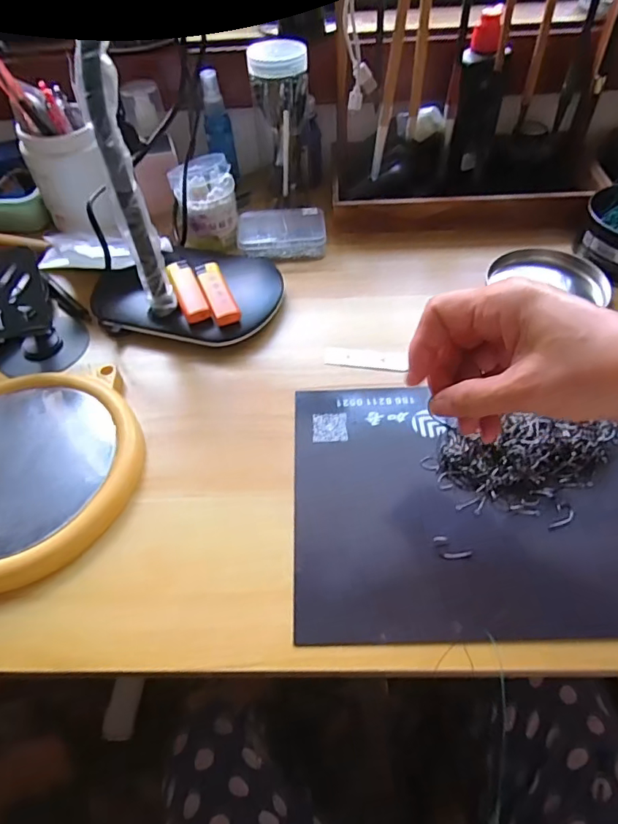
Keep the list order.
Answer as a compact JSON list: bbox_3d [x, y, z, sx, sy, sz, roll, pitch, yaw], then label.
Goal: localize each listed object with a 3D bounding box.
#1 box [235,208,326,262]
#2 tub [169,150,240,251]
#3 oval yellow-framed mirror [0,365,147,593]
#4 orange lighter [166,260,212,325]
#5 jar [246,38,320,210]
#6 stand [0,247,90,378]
[{"bbox_3d":[-0.029,-0.197,0.558,0.093,0.027,0.066,-4,52,-1],"label":"box"},{"bbox_3d":[-0.109,-0.220,0.539,0.063,0.075,0.053,-9,52,-5],"label":"tub"},{"bbox_3d":[-0.223,0.036,0.383,0.179,0.020,0.202,-24,55,-16],"label":"oval yellow-framed mirror"},{"bbox_3d":[-0.115,-0.115,0.480,0.023,0.013,0.078,-19,53,-12],"label":"orange lighter"},{"bbox_3d":[-0.024,-0.313,0.562,0.065,0.159,0.069,-1,52,1],"label":"jar"},{"bbox_3d":[-0.263,-0.098,0.454,0.079,0.077,0.103,-30,56,-19],"label":"stand"}]

